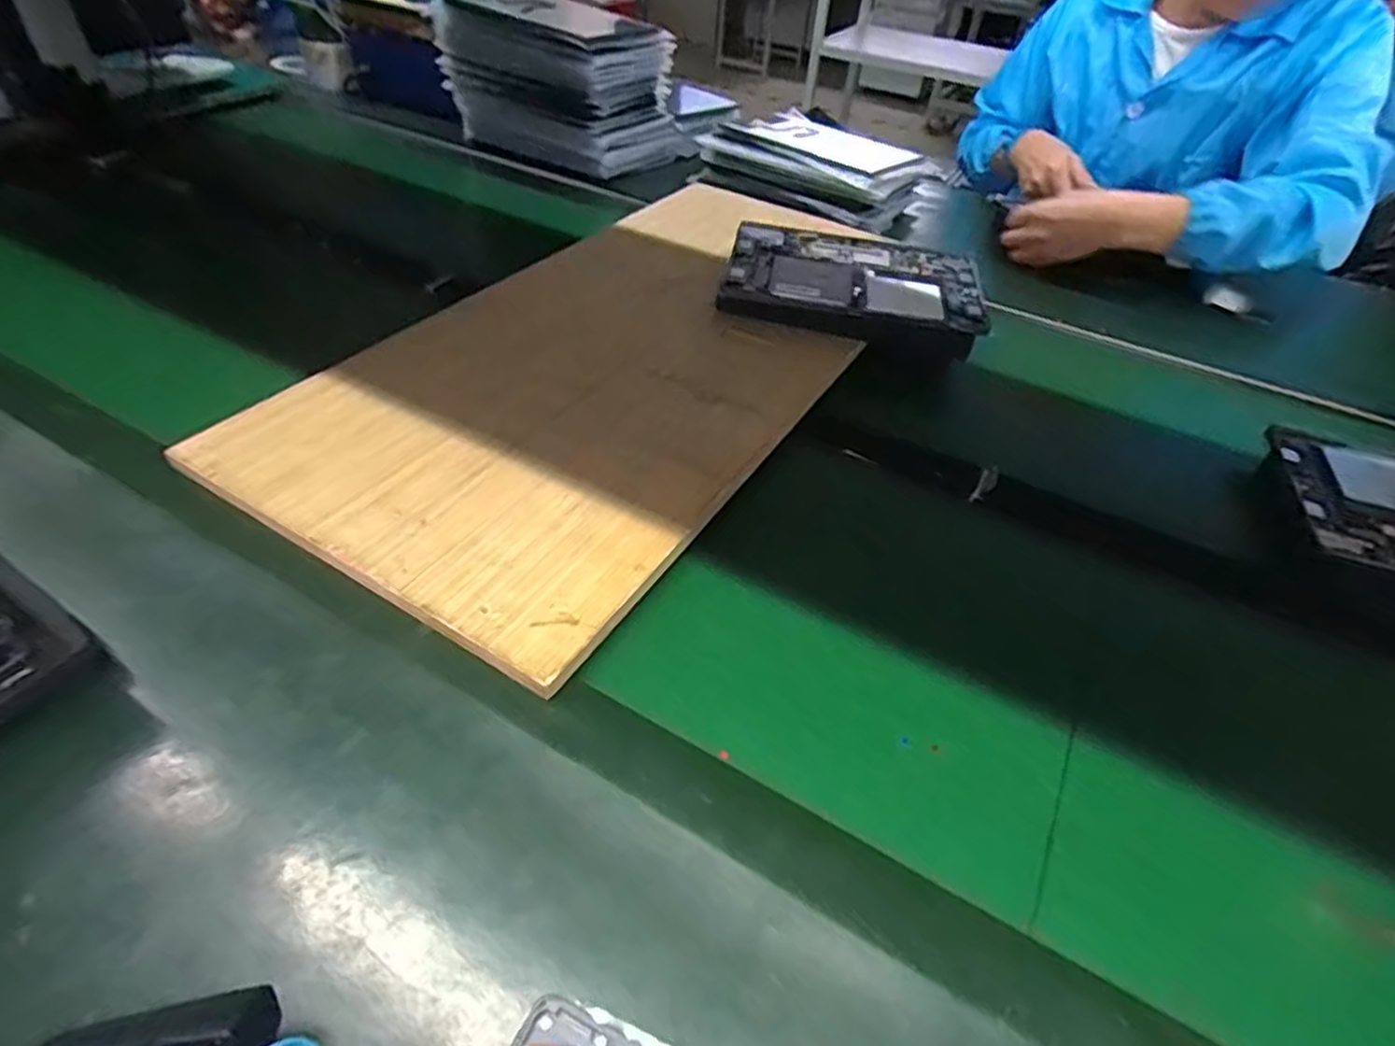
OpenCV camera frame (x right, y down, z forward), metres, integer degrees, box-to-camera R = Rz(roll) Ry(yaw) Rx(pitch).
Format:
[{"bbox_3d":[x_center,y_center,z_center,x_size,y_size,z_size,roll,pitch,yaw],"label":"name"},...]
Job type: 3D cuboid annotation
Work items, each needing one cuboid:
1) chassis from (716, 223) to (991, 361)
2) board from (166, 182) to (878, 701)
[{"bbox_3d":[0.159,-0.244,0.727,0.251,0.031,0.164,10,46,4],"label":"chassis"},{"bbox_3d":[-0.051,-0.166,0.652,0.338,0.021,0.664,27,50,19],"label":"board"}]

